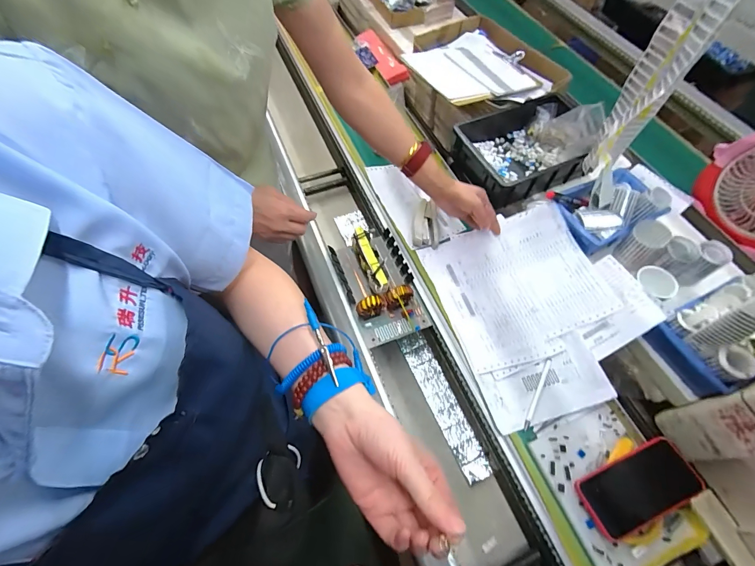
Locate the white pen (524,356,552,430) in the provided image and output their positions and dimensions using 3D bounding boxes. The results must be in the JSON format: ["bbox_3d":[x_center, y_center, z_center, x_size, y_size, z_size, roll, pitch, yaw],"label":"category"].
[{"bbox_3d":[0.269,0.185,0.582,0.009,0.012,0.131,26,63,13],"label":"white pen"}]

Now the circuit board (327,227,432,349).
[{"bbox_3d":[0.001,-0.011,0.678,0.134,0.065,0.244,-19,63,-11],"label":"circuit board"}]

